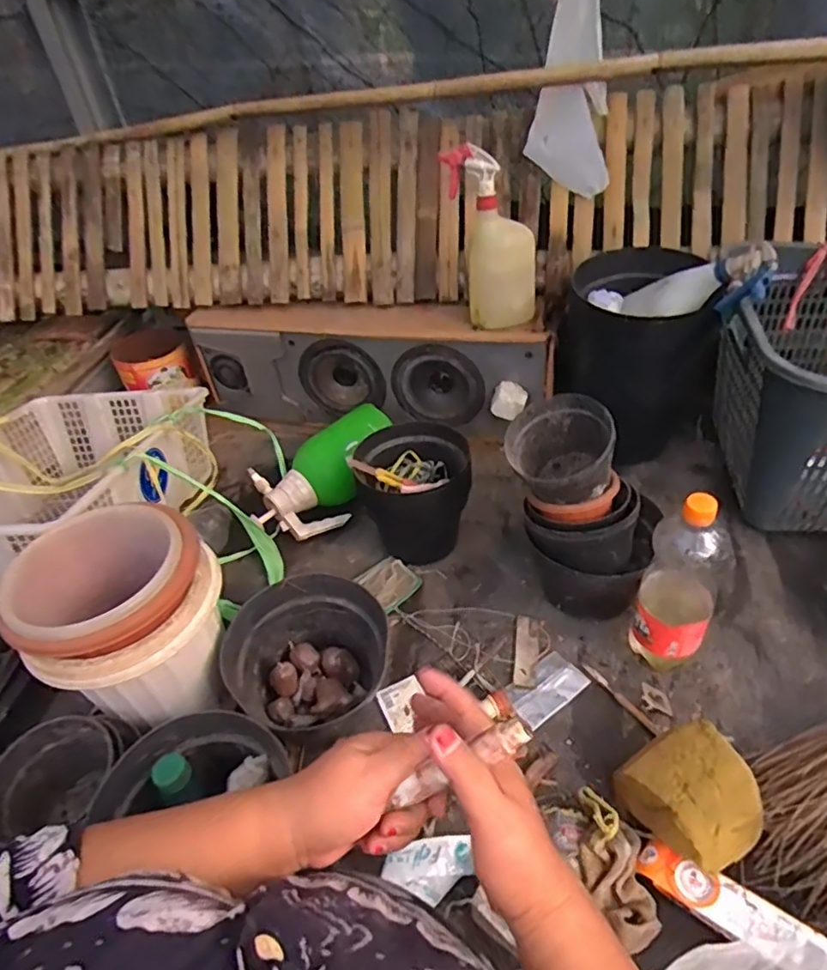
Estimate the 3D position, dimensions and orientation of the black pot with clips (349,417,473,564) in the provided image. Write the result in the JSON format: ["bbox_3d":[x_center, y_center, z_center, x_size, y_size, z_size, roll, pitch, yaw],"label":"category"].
[{"bbox_3d":[0.004,0.012,0.936,0.165,0.169,0.150,-2,46,2],"label":"black pot with clips"}]

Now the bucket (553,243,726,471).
[{"bbox_3d":[0.386,-0.222,1.035,0.257,0.283,0.296,18,50,20],"label":"bucket"}]

